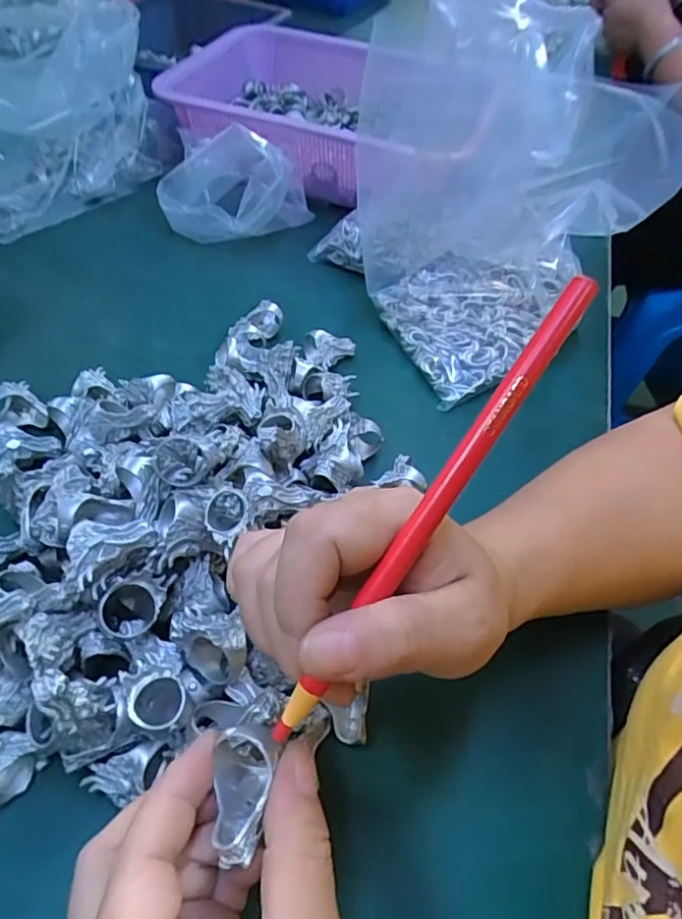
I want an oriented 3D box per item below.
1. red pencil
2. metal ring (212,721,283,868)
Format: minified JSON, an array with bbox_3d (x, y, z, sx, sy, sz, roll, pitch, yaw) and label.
[{"bbox_3d":[0.029,0.015,0.174,0.009,0.007,0.167,34,89,20],"label":"red pencil"},{"bbox_3d":[-0.031,0.106,0.179,0.020,0.022,0.035,5,52,-1],"label":"metal ring"}]

